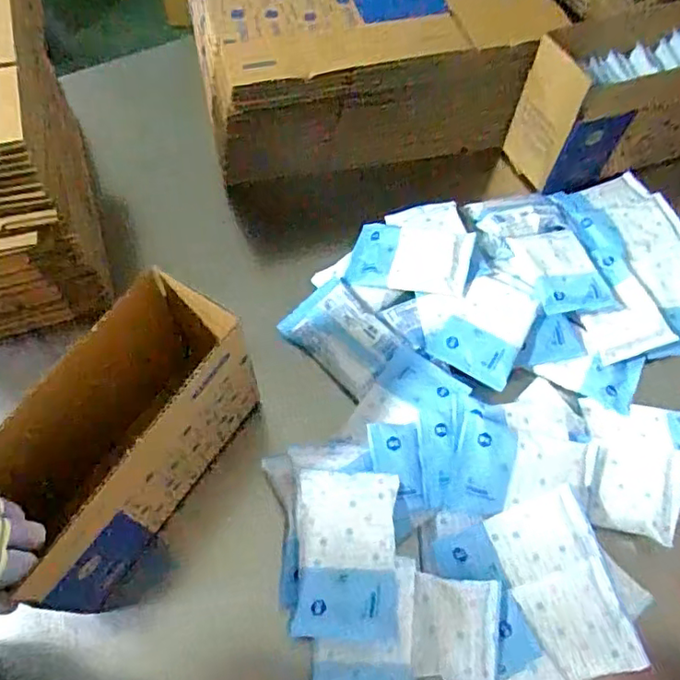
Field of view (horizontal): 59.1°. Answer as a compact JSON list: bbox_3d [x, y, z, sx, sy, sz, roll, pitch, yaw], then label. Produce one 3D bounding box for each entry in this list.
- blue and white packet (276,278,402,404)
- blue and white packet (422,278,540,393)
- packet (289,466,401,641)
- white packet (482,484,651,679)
[{"bbox_3d":[0.005,-0.005,0.645,0.088,0.013,0.119,-40,71,-19],"label":"blue and white packet"},{"bbox_3d":[0.155,-0.013,0.637,0.087,0.017,0.116,30,66,13],"label":"blue and white packet"},{"bbox_3d":[0.006,0.179,0.506,0.083,0.031,0.132,1,63,-1],"label":"packet"},{"bbox_3d":[0.186,0.204,0.500,0.080,0.017,0.140,-15,65,-10],"label":"white packet"}]

